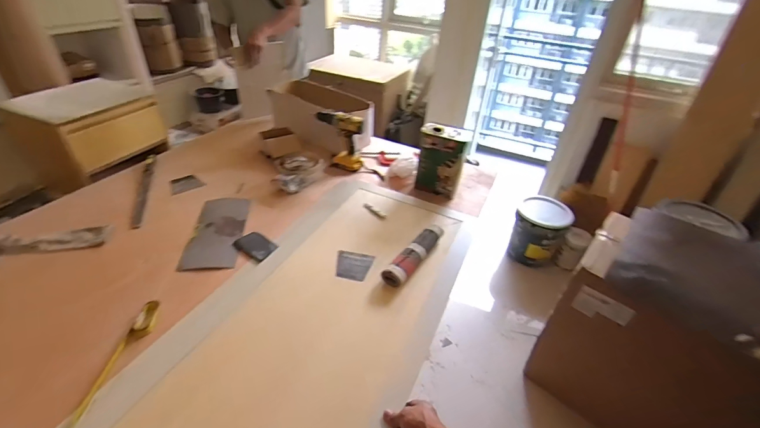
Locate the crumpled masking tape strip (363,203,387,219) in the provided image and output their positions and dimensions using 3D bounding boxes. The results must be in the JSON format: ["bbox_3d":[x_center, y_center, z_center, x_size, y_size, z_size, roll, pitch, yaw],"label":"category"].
[{"bbox_3d":[-0.018,-0.010,1.150,0.026,0.006,0.100,-27,47,-36],"label":"crumpled masking tape strip"}]

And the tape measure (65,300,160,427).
[{"bbox_3d":[-0.520,0.288,0.710,0.046,0.018,0.279,5,36,0],"label":"tape measure"}]

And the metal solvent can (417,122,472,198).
[{"bbox_3d":[0.217,-0.188,1.256,0.164,0.216,0.113,13,37,11],"label":"metal solvent can"}]

